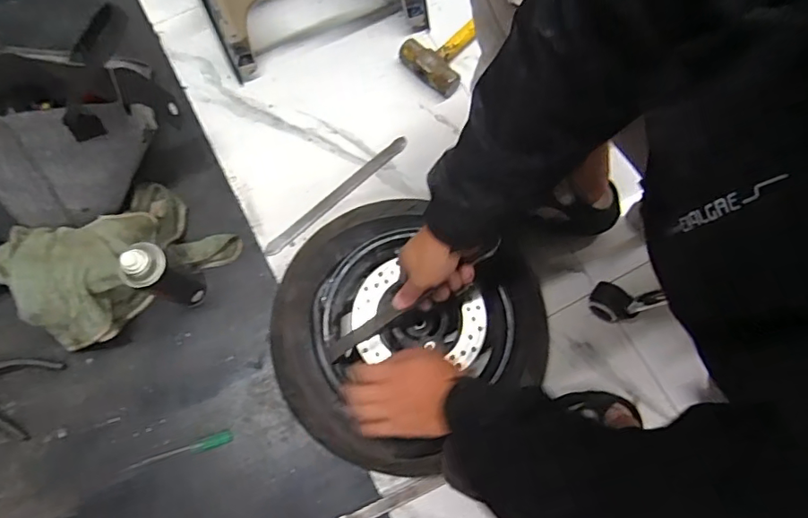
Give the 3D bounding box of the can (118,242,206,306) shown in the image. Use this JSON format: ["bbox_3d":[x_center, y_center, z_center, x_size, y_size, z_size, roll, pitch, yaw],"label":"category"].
[{"bbox_3d":[-0.330,0.022,0.723,0.060,0.181,0.063,21,74,5],"label":"can"}]

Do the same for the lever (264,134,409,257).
[{"bbox_3d":[-0.109,-0.105,0.864,0.290,0.015,0.022,-41,78,-12],"label":"lever"}]

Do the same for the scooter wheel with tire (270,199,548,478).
[{"bbox_3d":[0.011,0.093,0.730,0.372,0.080,0.365,0,74,-1],"label":"scooter wheel with tire"}]

